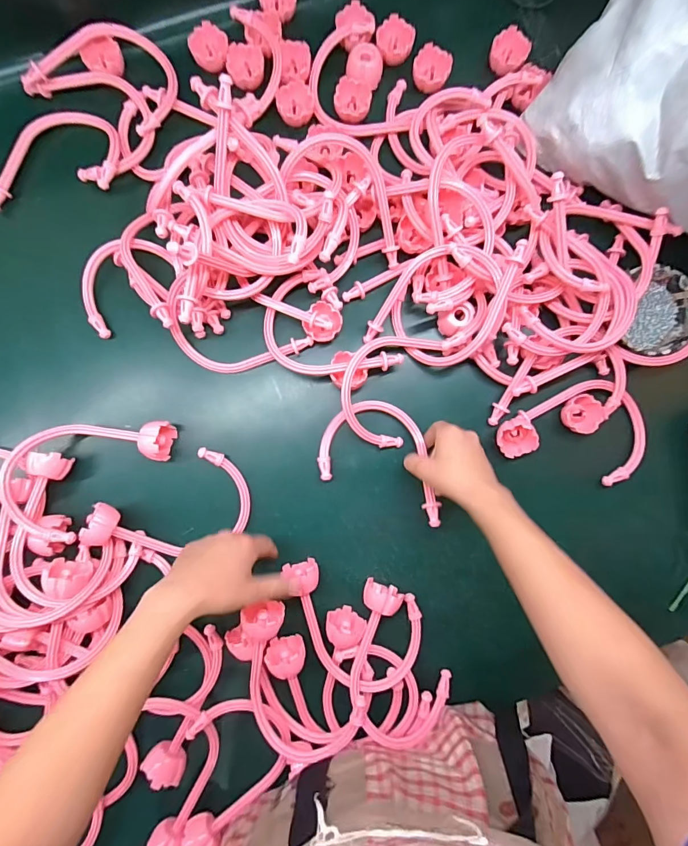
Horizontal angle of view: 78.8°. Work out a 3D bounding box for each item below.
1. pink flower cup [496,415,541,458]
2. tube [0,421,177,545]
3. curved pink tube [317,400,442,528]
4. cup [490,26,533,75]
[{"bbox_3d":[0.224,0.020,0.543,0.044,0.028,0.049,-21,90,-1],"label":"pink flower cup"},{"bbox_3d":[-0.309,0.070,0.525,0.185,0.069,0.136,-3,90,-1],"label":"tube"},{"bbox_3d":[0.055,0.040,0.531,0.170,0.042,0.121,22,89,-1],"label":"curved pink tube"},{"bbox_3d":[0.226,-0.505,0.577,0.050,0.034,0.044,33,89,-1],"label":"cup"}]

